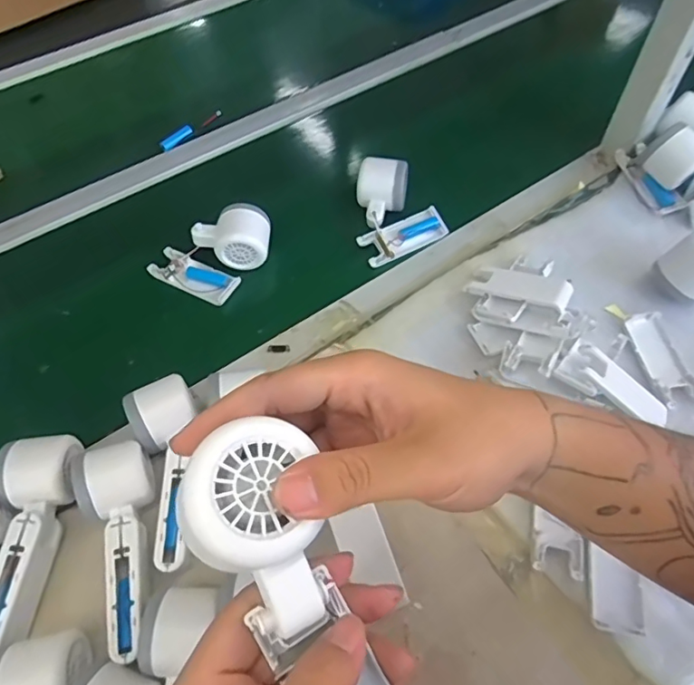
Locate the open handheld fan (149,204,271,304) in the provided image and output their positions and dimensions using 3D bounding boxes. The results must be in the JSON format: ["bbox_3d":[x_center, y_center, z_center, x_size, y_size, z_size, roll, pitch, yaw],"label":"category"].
[{"bbox_3d":[-0.150,-0.092,0.588,0.135,0.060,0.086,-14,59,-7],"label":"open handheld fan"}]

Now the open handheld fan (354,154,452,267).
[{"bbox_3d":[0.050,-0.158,0.615,0.100,0.061,0.100,-27,61,-14],"label":"open handheld fan"}]

